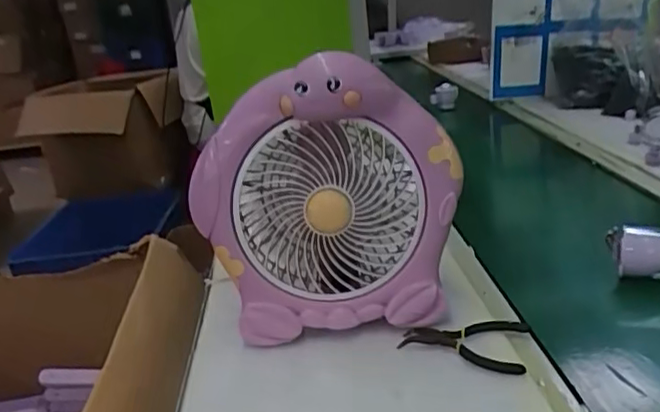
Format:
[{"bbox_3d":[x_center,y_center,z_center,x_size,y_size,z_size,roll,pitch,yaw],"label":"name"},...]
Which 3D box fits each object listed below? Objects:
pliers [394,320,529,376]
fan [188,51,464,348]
[{"bbox_3d":[0.125,0.126,0.582,0.114,0.008,0.071,1,22,21],"label":"pliers"},{"bbox_3d":[-0.003,-0.008,0.634,0.247,0.266,0.130,-6,21,2],"label":"fan"}]

